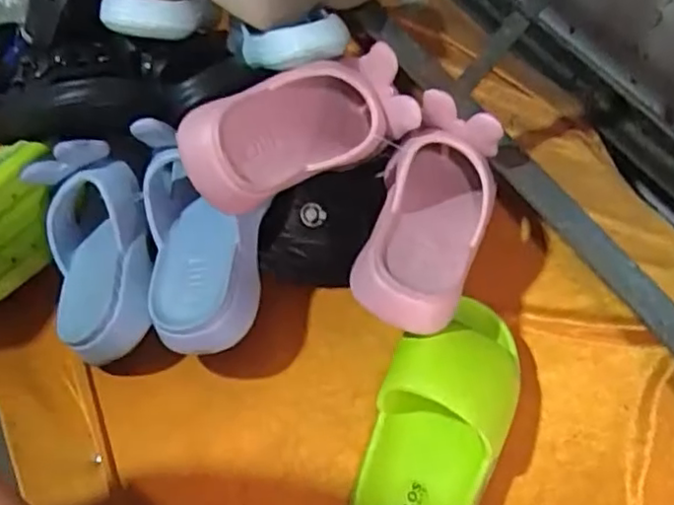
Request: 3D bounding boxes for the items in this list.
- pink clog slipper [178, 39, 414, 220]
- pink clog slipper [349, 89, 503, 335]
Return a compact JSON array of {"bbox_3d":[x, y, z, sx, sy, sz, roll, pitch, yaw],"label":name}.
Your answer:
[{"bbox_3d":[-0.036,-0.097,0.547,0.189,0.098,0.098,-29,60,-17],"label":"pink clog slipper"},{"bbox_3d":[0.084,-0.039,0.544,0.083,0.104,0.208,16,58,12],"label":"pink clog slipper"}]

